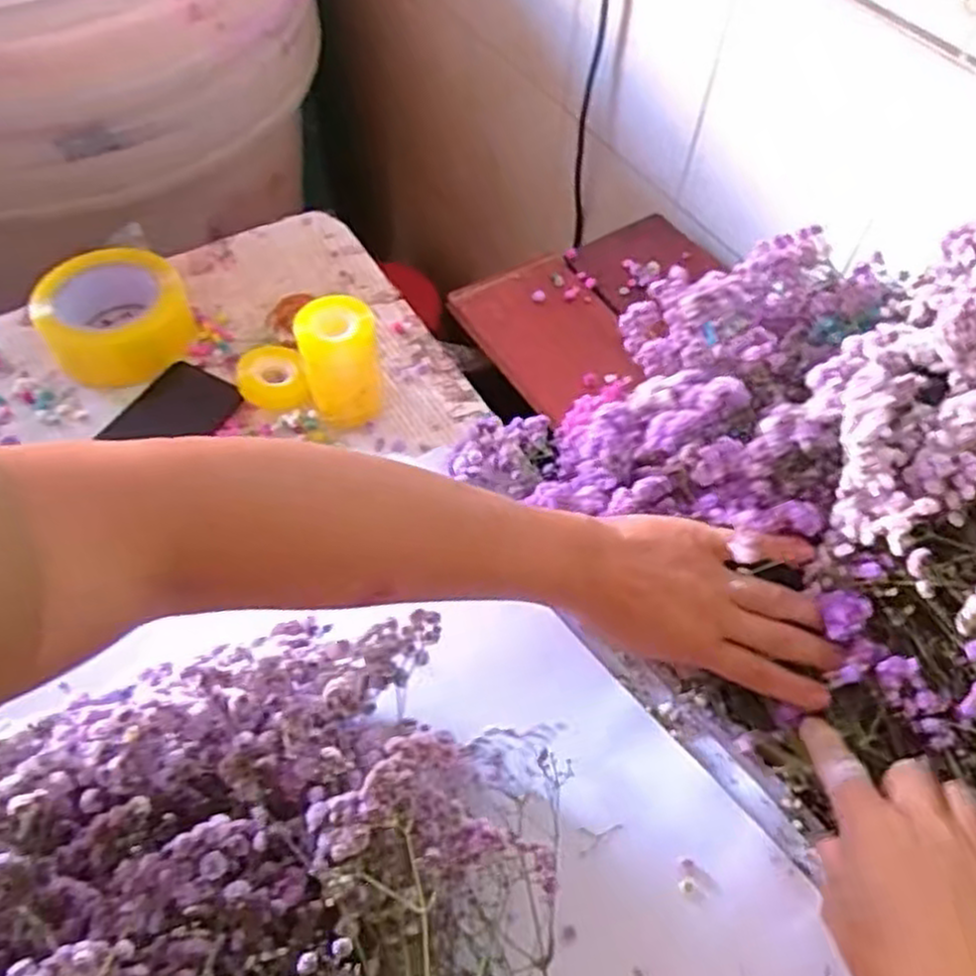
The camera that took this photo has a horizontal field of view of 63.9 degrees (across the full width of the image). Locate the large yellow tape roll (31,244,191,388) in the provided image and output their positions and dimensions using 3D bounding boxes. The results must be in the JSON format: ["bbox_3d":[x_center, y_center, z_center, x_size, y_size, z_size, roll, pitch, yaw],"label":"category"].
[{"bbox_3d":[-0.324,-0.150,0.676,0.115,0.059,0.135,-29,62,-20],"label":"large yellow tape roll"}]

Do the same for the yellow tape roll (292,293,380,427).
[{"bbox_3d":[-0.118,-0.100,0.620,0.056,0.099,0.055,1,56,-2],"label":"yellow tape roll"}]

